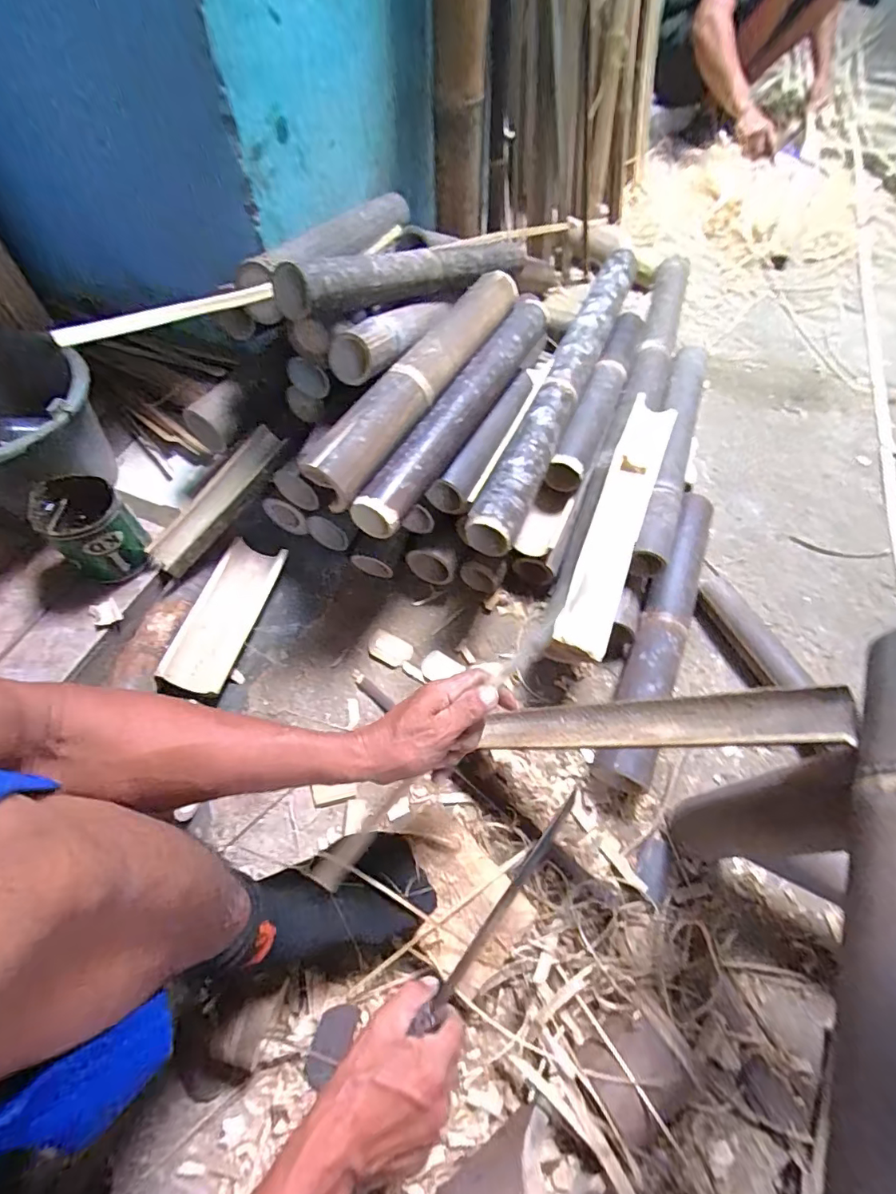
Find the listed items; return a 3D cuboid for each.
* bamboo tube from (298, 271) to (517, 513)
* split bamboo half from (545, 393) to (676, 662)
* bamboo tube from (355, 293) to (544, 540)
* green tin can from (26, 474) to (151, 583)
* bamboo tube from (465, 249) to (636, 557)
[{"bbox_3d":[-0.032,-0.297,0.649,0.079,0.057,0.484,26,62,15],"label":"bamboo tube"},{"bbox_3d":[0.231,-0.107,0.670,0.068,0.045,0.430,20,60,11],"label":"split bamboo half"},{"bbox_3d":[0.025,-0.261,0.675,0.061,0.055,0.473,26,62,15],"label":"bamboo tube"},{"bbox_3d":[-0.468,-0.088,0.656,0.101,0.109,0.094,0,59,0],"label":"green tin can"},{"bbox_3d":[0.186,-0.344,0.776,0.064,0.063,0.704,21,61,12],"label":"bamboo tube"}]

